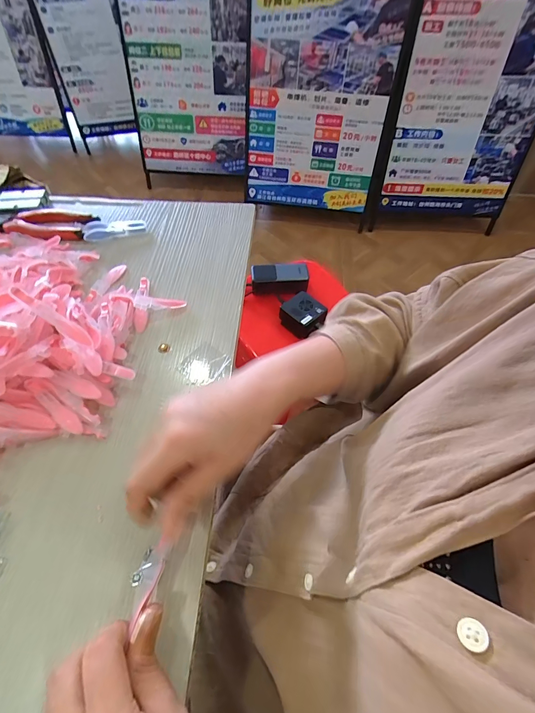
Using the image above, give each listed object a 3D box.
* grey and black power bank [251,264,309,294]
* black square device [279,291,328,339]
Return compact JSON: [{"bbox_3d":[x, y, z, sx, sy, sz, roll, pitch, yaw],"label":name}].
[{"bbox_3d":[0.027,-0.172,0.733,0.129,0.041,0.052,-5,56,-5],"label":"grey and black power bank"},{"bbox_3d":[0.072,-0.087,0.690,0.086,0.041,0.075,38,63,22],"label":"black square device"}]

